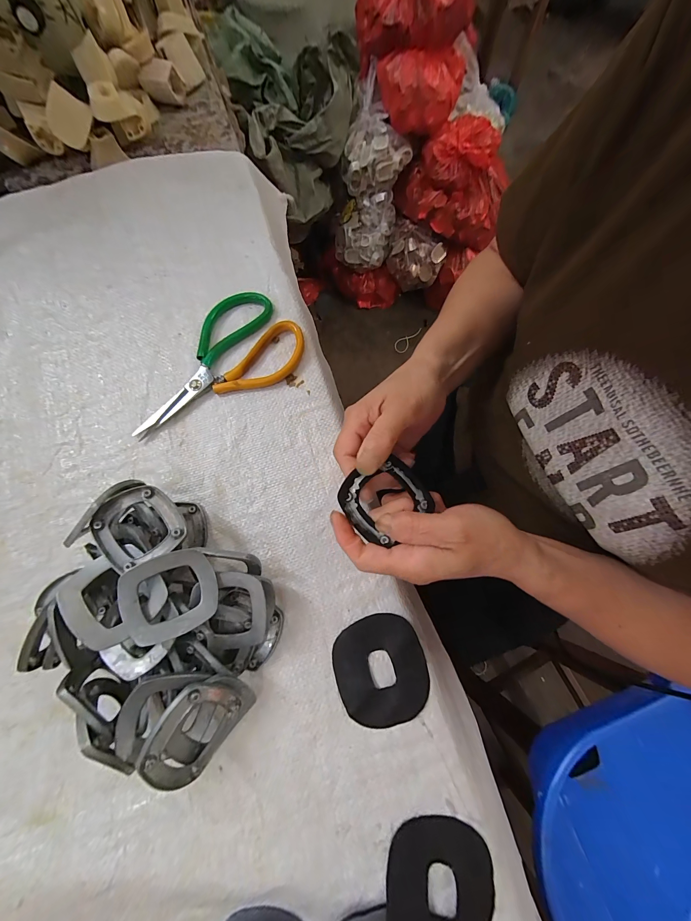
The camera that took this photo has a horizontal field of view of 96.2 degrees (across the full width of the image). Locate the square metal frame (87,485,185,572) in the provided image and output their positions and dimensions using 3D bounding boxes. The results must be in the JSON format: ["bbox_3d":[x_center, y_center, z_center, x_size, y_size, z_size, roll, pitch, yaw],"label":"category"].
[{"bbox_3d":[-0.159,0.050,0.238,0.057,0.015,0.057,-29,78,-7],"label":"square metal frame"}]

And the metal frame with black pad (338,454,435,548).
[{"bbox_3d":[0.028,0.027,0.225,0.058,0.009,0.053,-37,79,-9],"label":"metal frame with black pad"}]

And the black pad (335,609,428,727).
[{"bbox_3d":[0.030,0.176,0.262,0.075,0.005,0.079,-15,77,-4],"label":"black pad"}]

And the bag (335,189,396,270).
[{"bbox_3d":[0.062,-0.743,1.004,0.181,0.145,0.156,7,76,2],"label":"bag"}]

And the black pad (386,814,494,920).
[{"bbox_3d":[0.069,0.312,0.226,0.075,0.005,0.080,3,76,0],"label":"black pad"}]

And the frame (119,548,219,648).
[{"bbox_3d":[-0.128,0.097,0.225,0.062,0.008,0.055,-15,82,-22],"label":"frame"}]

